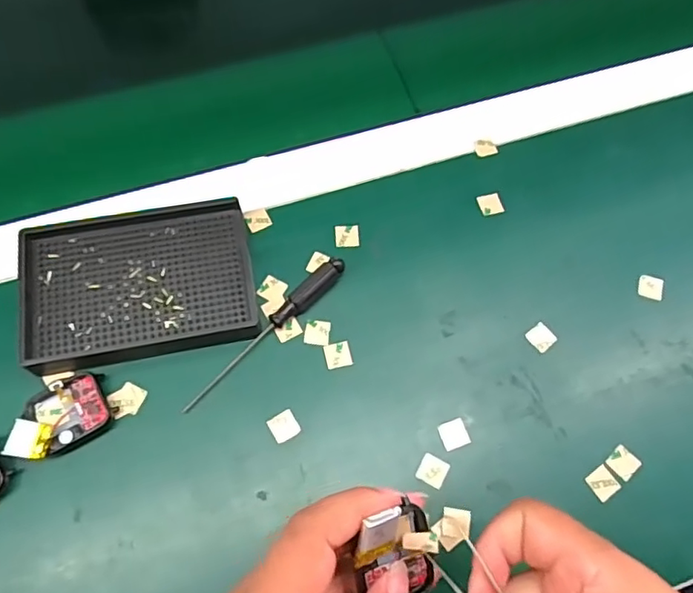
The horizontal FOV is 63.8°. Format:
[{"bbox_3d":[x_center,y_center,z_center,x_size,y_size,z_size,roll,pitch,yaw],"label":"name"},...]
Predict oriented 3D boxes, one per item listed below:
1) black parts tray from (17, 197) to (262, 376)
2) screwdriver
[{"bbox_3d":[-0.128,-0.010,0.349,0.135,0.020,0.096,-10,70,-7],"label":"black parts tray"},{"bbox_3d":[-0.048,0.023,0.344,0.013,0.013,0.130,40,72,12],"label":"screwdriver"}]

